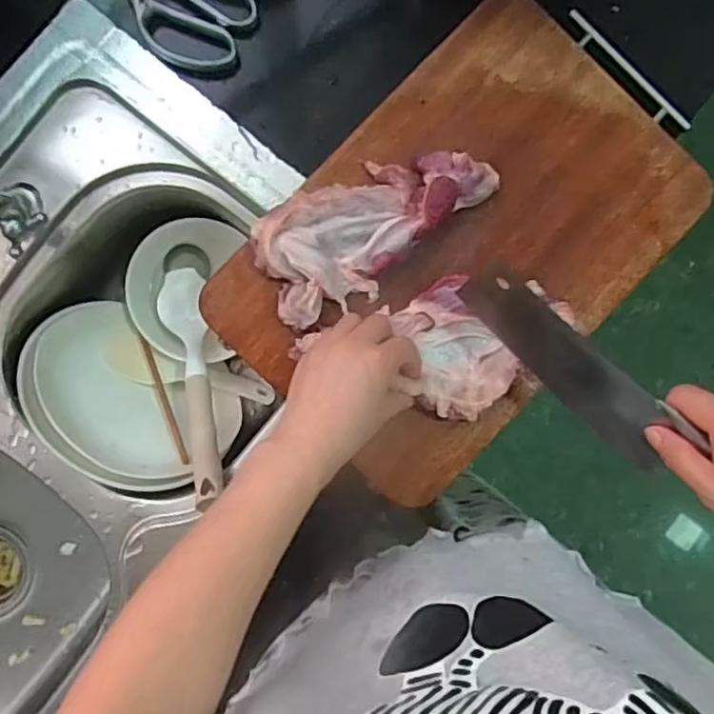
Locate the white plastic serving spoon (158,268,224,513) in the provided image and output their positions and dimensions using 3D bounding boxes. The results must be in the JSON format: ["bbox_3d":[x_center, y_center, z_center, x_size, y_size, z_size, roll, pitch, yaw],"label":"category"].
[{"bbox_3d":[-0.163,0.021,0.636,0.044,0.024,0.267,-15,58,-3],"label":"white plastic serving spoon"}]

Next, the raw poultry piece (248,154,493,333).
[{"bbox_3d":[0.013,-0.113,0.528,0.202,0.030,0.092,-32,91,-3],"label":"raw poultry piece"}]

